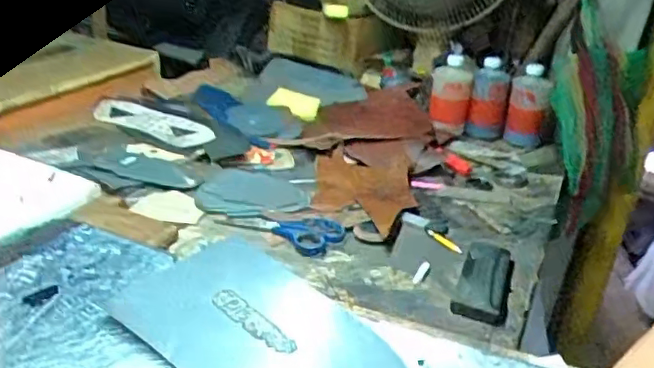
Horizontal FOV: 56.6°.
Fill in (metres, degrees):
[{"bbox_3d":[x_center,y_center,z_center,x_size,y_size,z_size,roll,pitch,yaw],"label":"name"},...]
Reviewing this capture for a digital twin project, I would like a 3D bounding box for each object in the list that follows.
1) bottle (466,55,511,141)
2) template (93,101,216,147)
[{"bbox_3d":[0.313,-0.161,1.182,0.072,0.148,0.061,13,28,14],"label":"bottle"},{"bbox_3d":[-0.317,-0.112,1.089,0.279,0.012,0.071,15,43,27],"label":"template"}]

